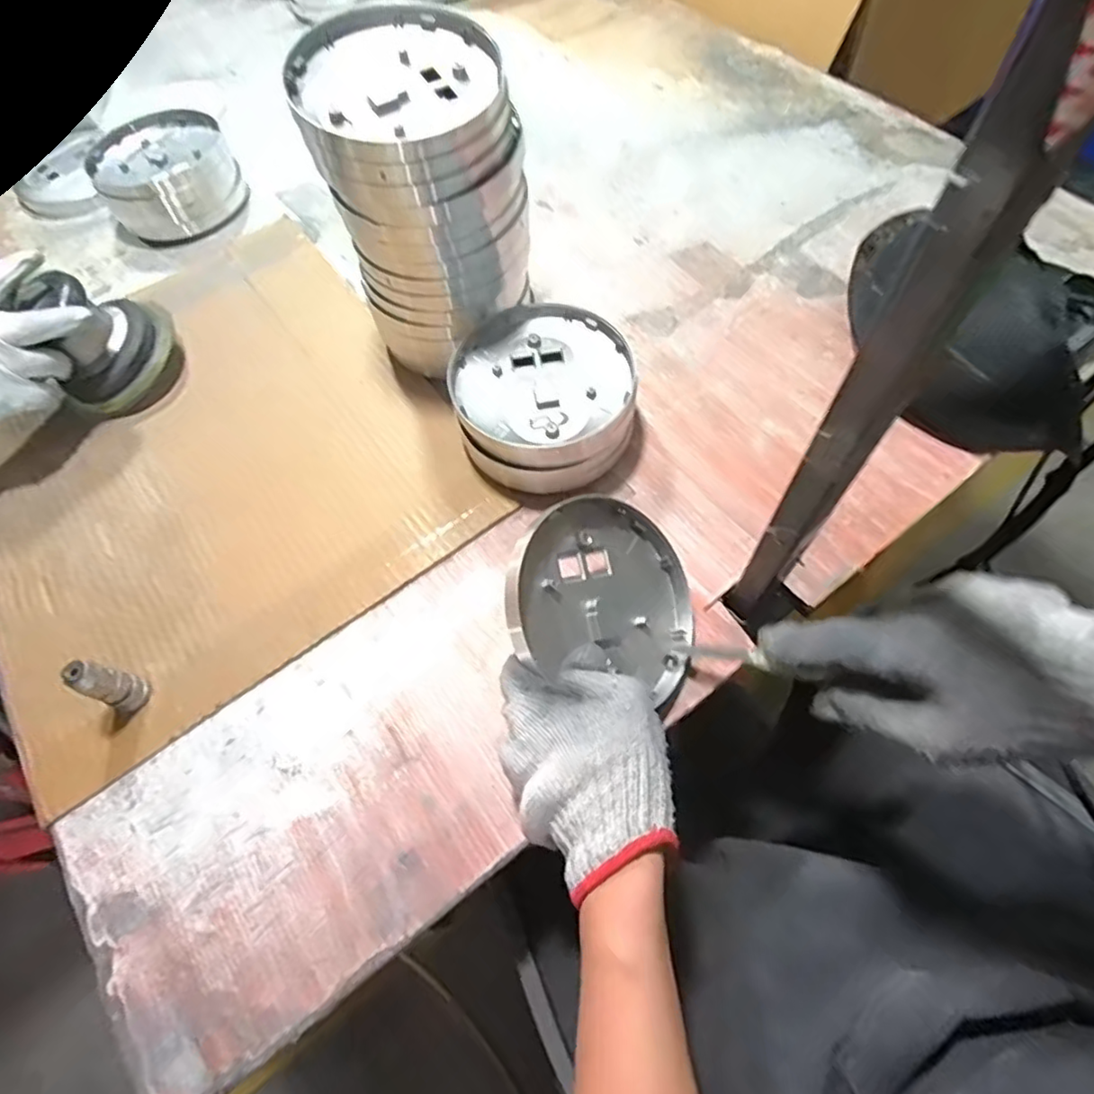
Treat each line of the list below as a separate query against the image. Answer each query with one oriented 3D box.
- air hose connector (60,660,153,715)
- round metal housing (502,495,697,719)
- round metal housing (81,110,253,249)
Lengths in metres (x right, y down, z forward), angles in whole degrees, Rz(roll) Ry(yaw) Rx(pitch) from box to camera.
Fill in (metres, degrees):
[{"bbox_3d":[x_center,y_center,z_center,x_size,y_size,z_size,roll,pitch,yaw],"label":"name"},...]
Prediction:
[{"bbox_3d":[-0.287,0.091,0.407,0.019,0.056,0.024,12,65,9],"label":"air hose connector"},{"bbox_3d":[0.040,0.030,0.400,0.133,0.020,0.115,25,64,-20],"label":"round metal housing"},{"bbox_3d":[-0.405,-0.402,0.670,0.138,0.056,0.128,-22,64,-8],"label":"round metal housing"}]

